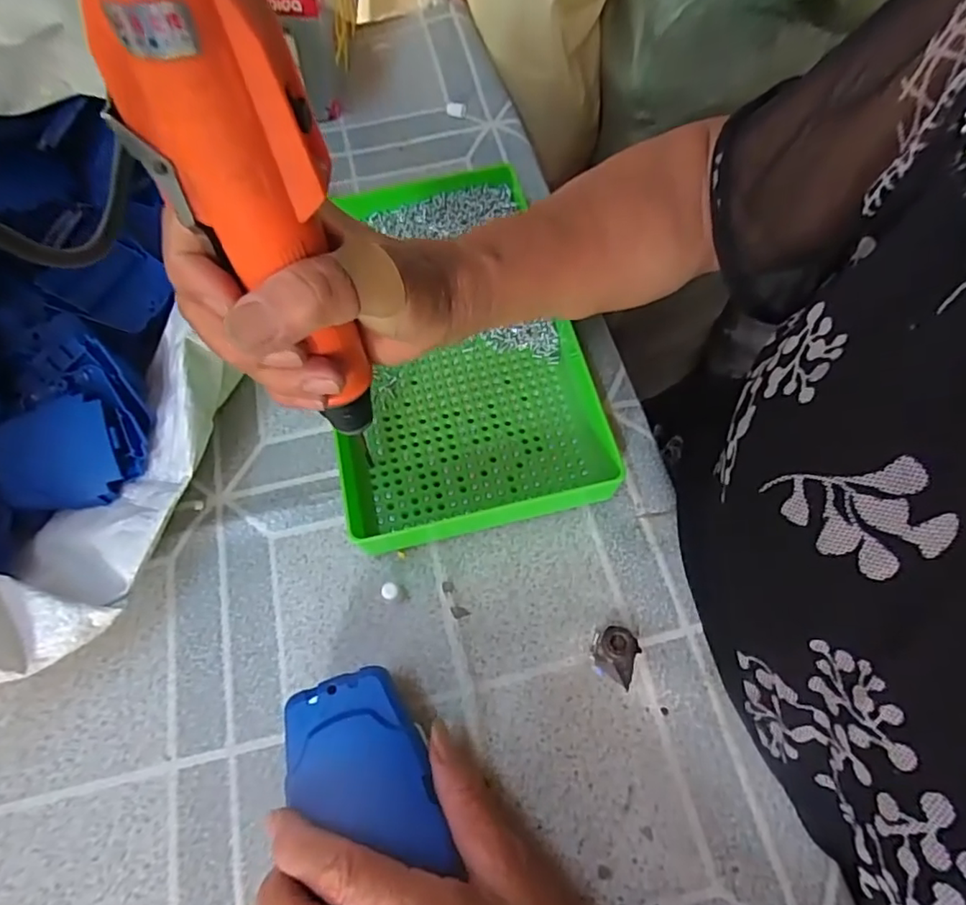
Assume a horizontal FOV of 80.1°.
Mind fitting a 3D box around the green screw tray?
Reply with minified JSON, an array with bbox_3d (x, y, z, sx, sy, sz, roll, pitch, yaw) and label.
[{"bbox_3d":[-0.018,-0.067,0.353,0.147,0.040,0.239,-11,65,-6],"label":"green screw tray"}]

